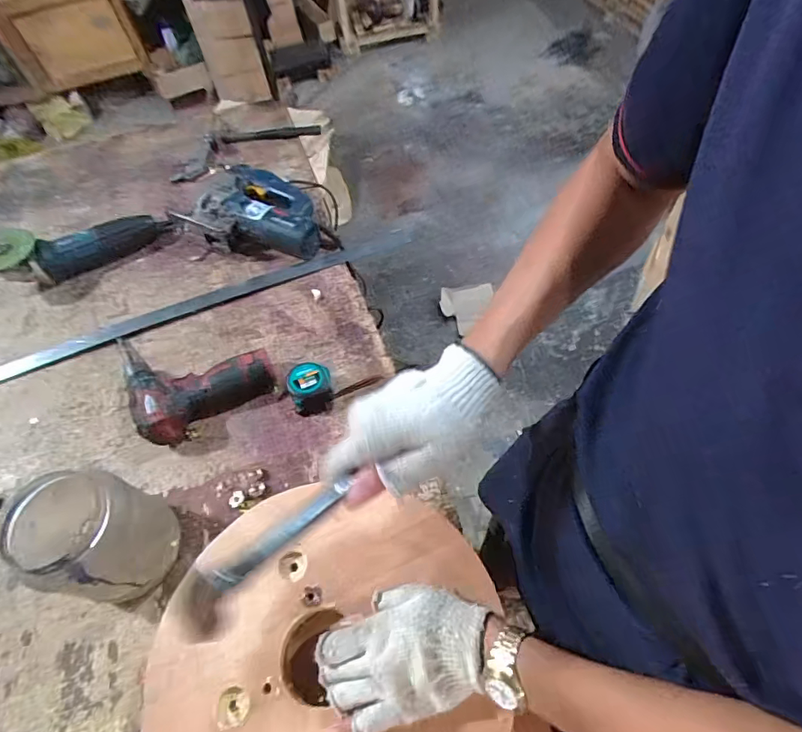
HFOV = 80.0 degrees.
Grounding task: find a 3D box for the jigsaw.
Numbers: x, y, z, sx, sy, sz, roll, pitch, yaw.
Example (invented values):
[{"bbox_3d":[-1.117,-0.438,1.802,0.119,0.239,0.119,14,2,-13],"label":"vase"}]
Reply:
[{"bbox_3d":[-0.255,-0.286,0.873,0.232,0.079,0.175,2,58,6],"label":"jigsaw"}]

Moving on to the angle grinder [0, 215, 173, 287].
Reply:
[{"bbox_3d":[-0.557,-0.209,0.828,0.289,0.096,0.078,-16,58,-6],"label":"angle grinder"}]

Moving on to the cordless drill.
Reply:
[{"bbox_3d":[-0.314,-0.011,0.713,0.190,0.054,0.218,-29,60,-14],"label":"cordless drill"}]

